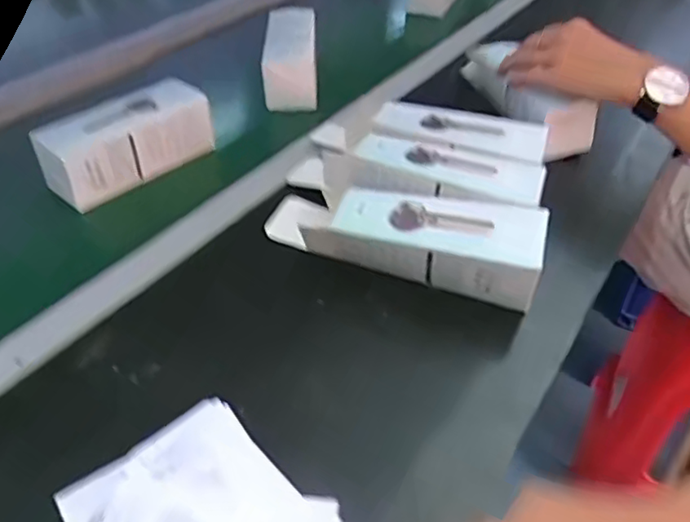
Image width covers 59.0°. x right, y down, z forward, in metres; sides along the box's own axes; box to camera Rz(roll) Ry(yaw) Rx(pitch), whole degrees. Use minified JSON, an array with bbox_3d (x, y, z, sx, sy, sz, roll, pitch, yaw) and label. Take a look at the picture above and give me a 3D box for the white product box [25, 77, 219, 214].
[{"bbox_3d":[-0.214,-0.121,0.605,0.058,0.066,0.160,29,48,30],"label":"white product box"}]

